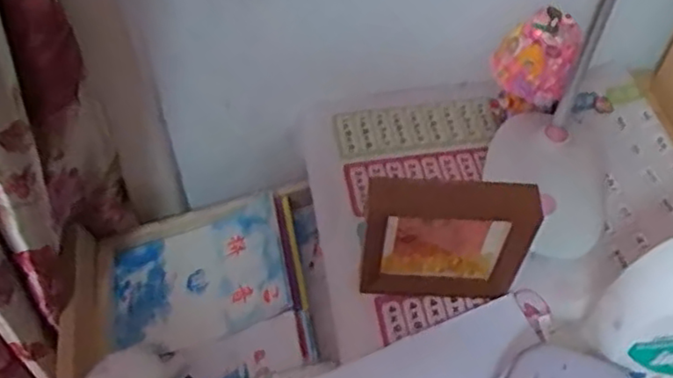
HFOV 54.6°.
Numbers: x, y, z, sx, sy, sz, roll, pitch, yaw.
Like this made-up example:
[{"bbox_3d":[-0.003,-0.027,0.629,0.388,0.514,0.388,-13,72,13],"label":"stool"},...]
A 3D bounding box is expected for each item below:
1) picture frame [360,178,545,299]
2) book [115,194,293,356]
[{"bbox_3d":[0.082,0.038,0.494,0.120,0.121,0.035,5,54,2],"label":"picture frame"},{"bbox_3d":[-0.138,0.091,0.645,0.184,0.018,0.136,-20,54,11],"label":"book"}]

